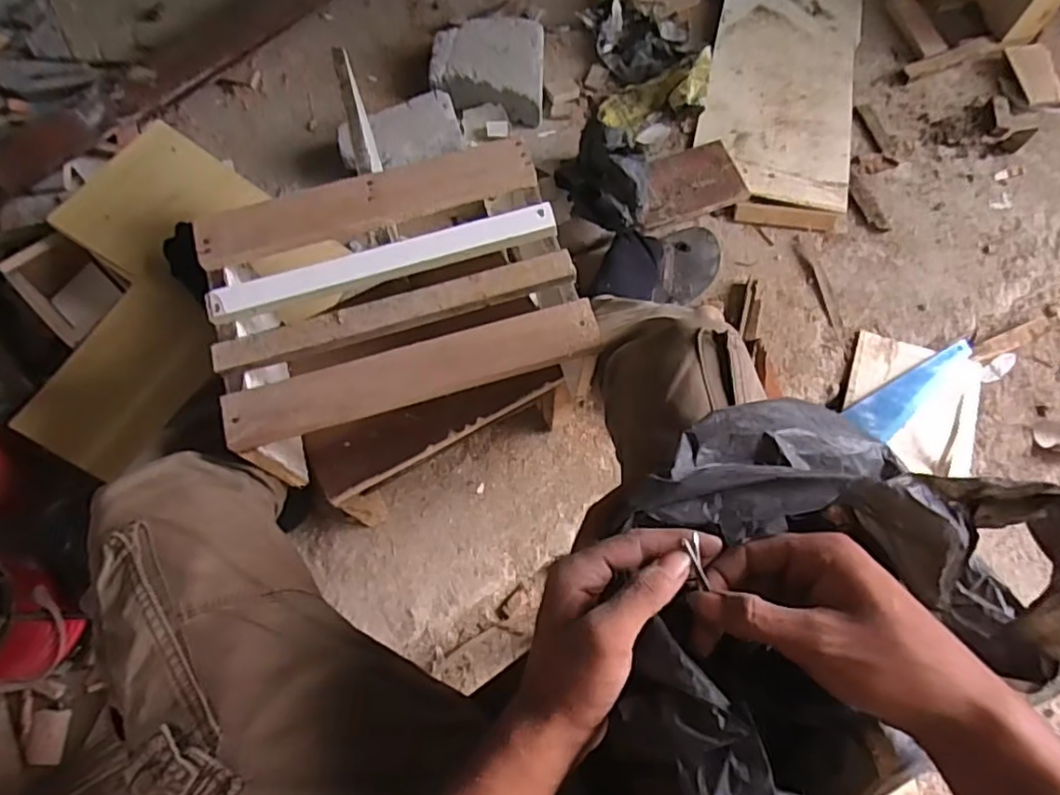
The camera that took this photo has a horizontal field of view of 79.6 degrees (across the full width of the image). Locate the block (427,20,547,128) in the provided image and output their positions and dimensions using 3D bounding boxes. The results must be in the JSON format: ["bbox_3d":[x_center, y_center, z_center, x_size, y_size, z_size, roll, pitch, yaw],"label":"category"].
[{"bbox_3d":[-0.074,-0.584,1.135,0.199,0.061,0.182,3,70,1],"label":"block"}]

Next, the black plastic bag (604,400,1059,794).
[{"bbox_3d":[0.169,0.102,0.357,0.265,0.104,0.217,-20,74,-5],"label":"black plastic bag"}]

